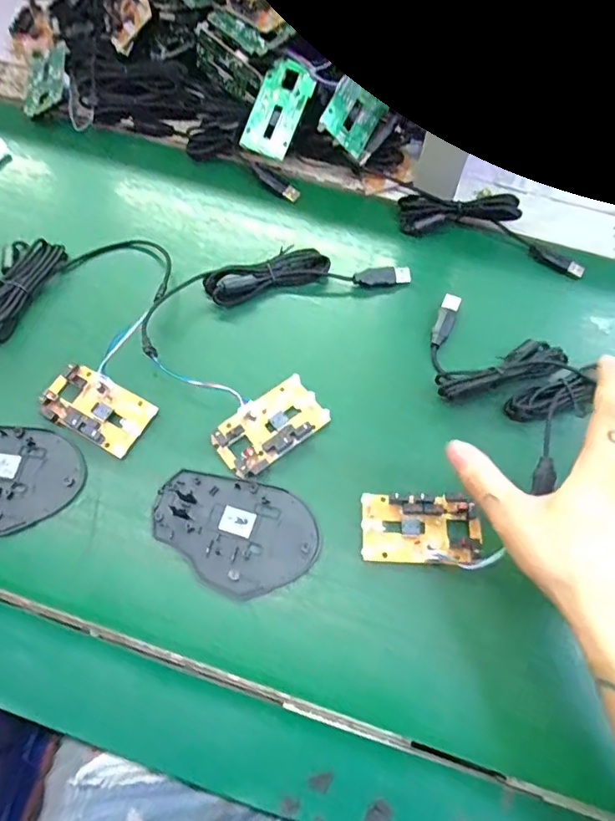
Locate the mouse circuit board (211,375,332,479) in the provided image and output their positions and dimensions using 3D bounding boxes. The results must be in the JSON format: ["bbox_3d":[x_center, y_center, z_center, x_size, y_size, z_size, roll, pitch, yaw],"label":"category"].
[{"bbox_3d":[-0.027,0.011,0.389,0.078,0.010,0.044,-35,71,-17],"label":"mouse circuit board"}]

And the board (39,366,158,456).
[{"bbox_3d":[-0.152,-0.003,0.390,0.075,0.011,0.046,29,67,10],"label":"board"}]

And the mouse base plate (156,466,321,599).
[{"bbox_3d":[-0.049,0.078,0.360,0.106,0.004,0.071,23,66,8],"label":"mouse base plate"}]

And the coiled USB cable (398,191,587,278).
[{"bbox_3d":[0.158,-0.158,0.464,0.160,0.030,0.040,14,65,4],"label":"coiled USB cable"}]

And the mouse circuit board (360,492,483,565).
[{"bbox_3d":[0.076,0.077,0.359,0.079,0.015,0.044,4,65,-1],"label":"mouse circuit board"}]

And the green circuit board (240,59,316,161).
[{"bbox_3d":[-0.025,-0.264,0.482,0.043,0.005,0.079,31,102,11],"label":"green circuit board"}]

